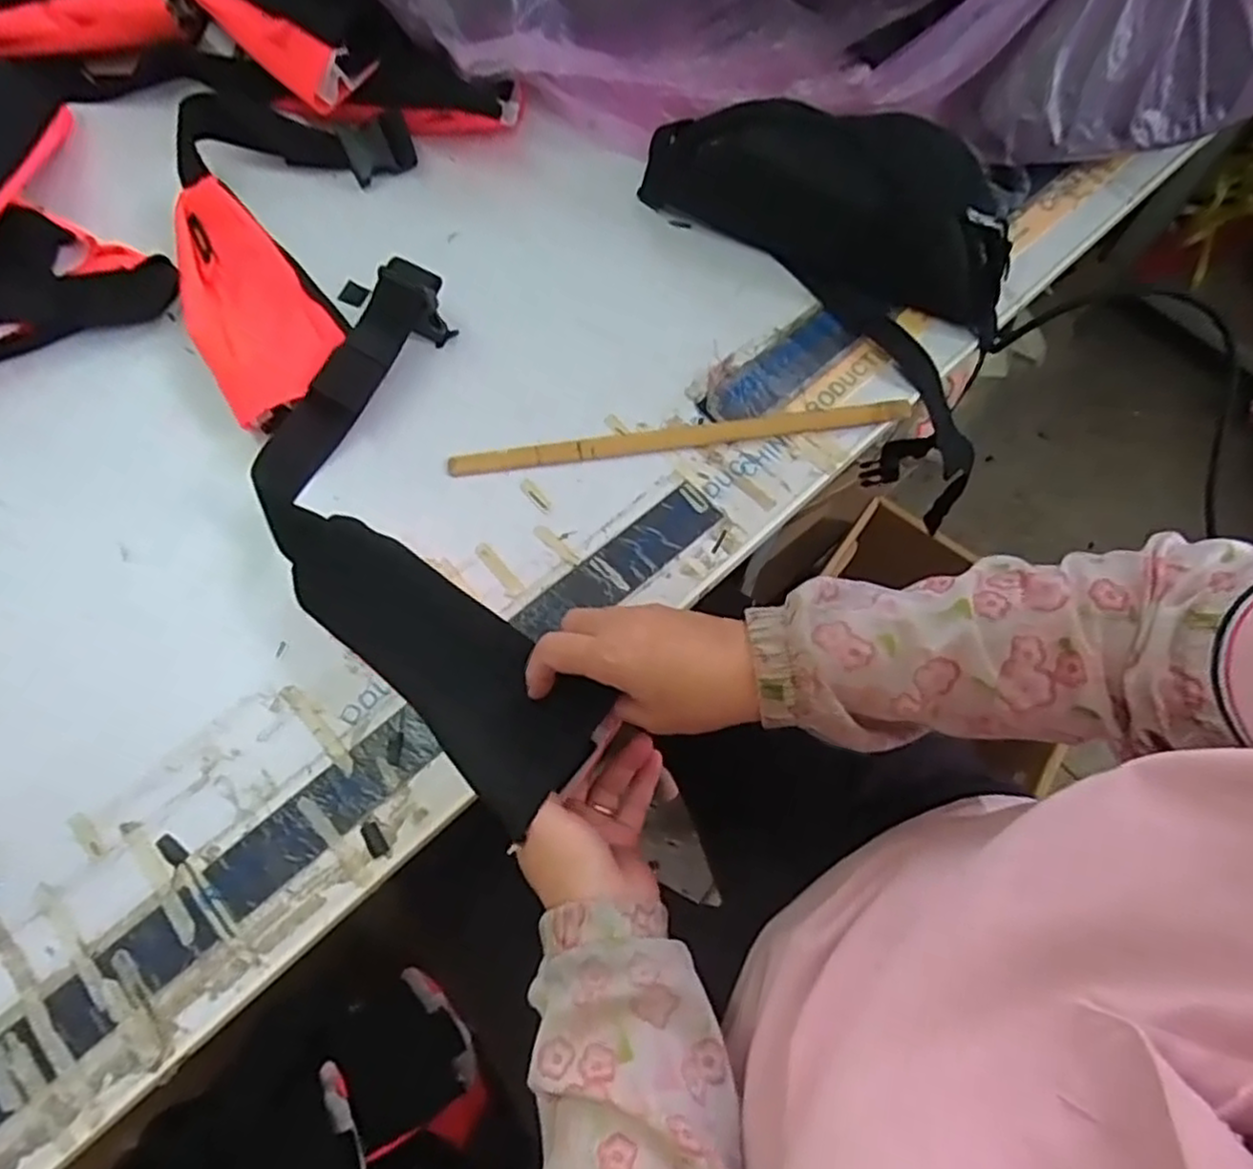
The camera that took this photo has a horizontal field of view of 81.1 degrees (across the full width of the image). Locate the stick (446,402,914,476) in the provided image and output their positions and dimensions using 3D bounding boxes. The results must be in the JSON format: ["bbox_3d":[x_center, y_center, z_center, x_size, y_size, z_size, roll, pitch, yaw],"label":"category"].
[{"bbox_3d":[0.042,-0.111,0.540,0.339,0.008,0.021,-8,70,-3],"label":"stick"}]

